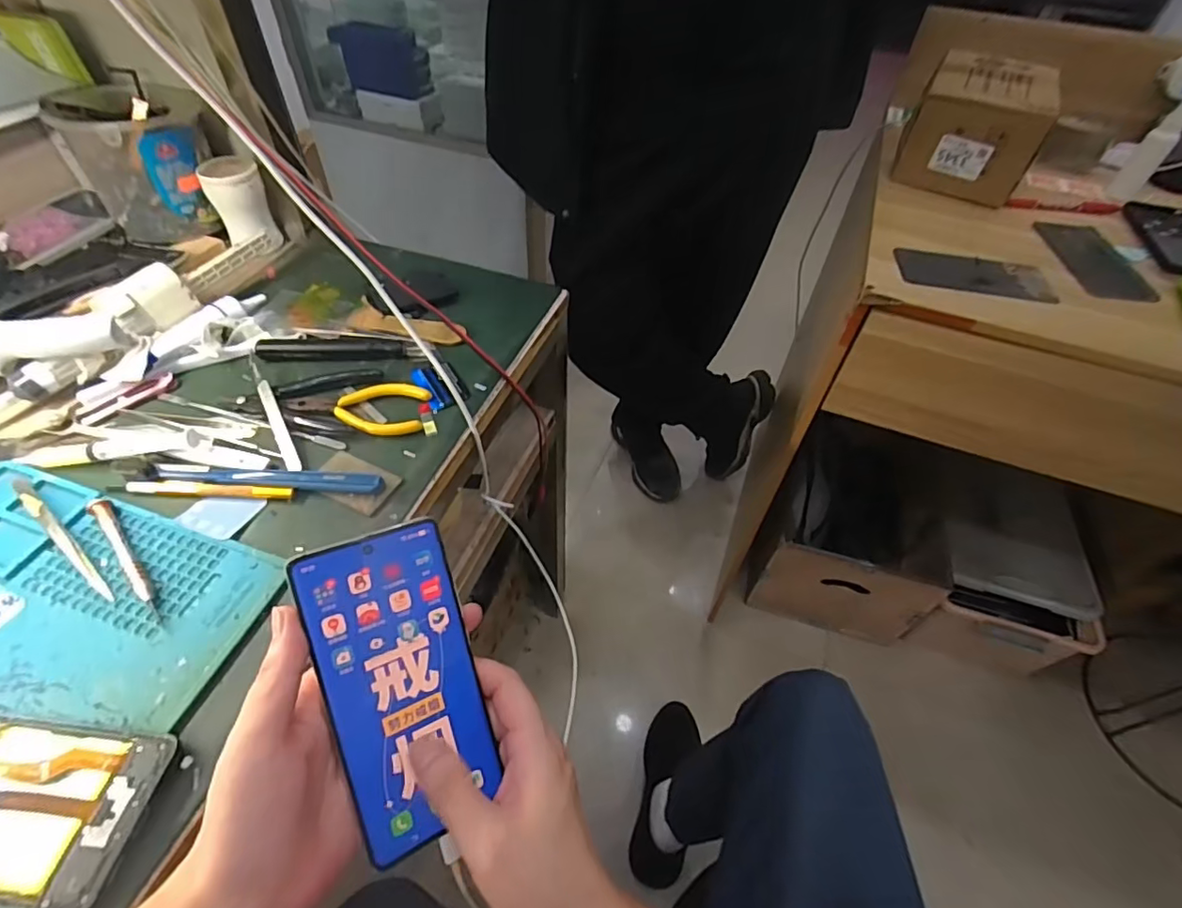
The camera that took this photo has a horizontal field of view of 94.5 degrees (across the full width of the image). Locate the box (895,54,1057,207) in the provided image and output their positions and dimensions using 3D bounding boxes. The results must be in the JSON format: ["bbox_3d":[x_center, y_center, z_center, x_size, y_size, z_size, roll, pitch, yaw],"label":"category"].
[{"bbox_3d":[0.512,-0.432,0.729,0.145,0.119,0.187,27,53,19],"label":"box"}]

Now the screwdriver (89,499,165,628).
[{"bbox_3d":[-0.294,0.065,0.347,0.115,0.005,0.011,38,57,26],"label":"screwdriver"}]

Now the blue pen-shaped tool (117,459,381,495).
[{"bbox_3d":[-0.246,0.015,0.394,0.191,0.012,0.018,4,49,0],"label":"blue pen-shaped tool"}]

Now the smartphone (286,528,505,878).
[{"bbox_3d":[-0.096,0.119,0.284,0.073,0.004,0.158,-16,94,-31],"label":"smartphone"}]

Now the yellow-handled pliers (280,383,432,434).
[{"bbox_3d":[-0.189,-0.037,0.439,0.112,0.012,0.046,-1,49,-4],"label":"yellow-handled pliers"}]

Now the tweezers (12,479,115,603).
[{"bbox_3d":[-0.346,0.053,0.354,0.133,0.006,0.010,33,55,23],"label":"tweezers"}]

